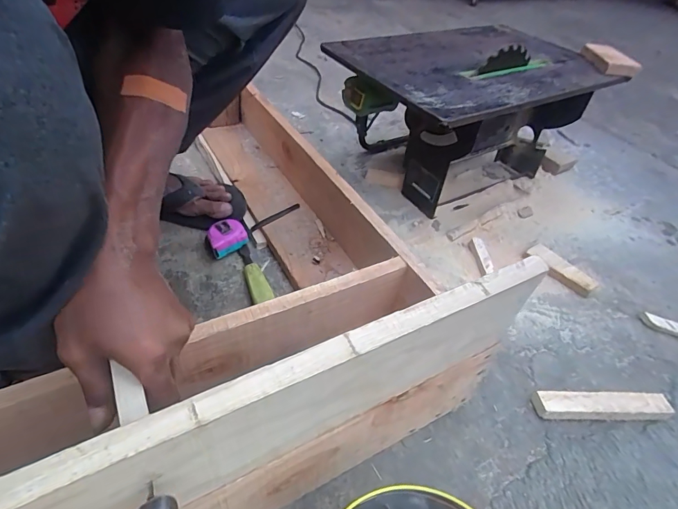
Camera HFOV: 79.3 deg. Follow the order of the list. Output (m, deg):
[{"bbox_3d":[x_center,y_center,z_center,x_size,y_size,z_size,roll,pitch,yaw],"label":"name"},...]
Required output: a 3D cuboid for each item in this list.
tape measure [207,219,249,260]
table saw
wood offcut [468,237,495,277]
[{"bbox_3d":[-0.182,-0.028,0.658,0.060,0.040,0.052,-20,49,-28],"label":"tape measure"},{"bbox_3d":[0.233,-0.259,0.811,0.434,0.265,0.319,-19,48,-26],"label":"table saw"},{"bbox_3d":[0.245,0.004,0.706,0.022,0.019,0.084,3,42,-5],"label":"wood offcut"}]

